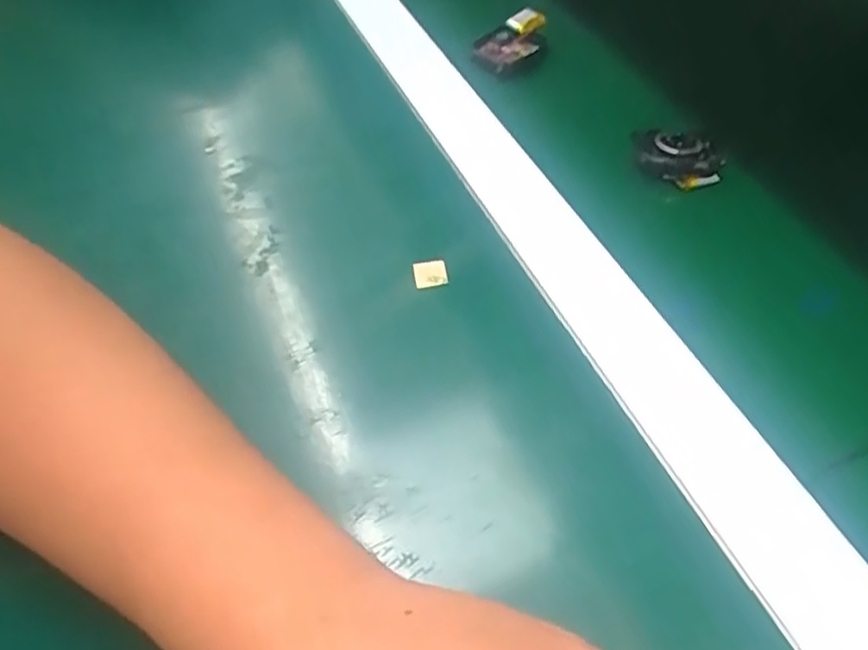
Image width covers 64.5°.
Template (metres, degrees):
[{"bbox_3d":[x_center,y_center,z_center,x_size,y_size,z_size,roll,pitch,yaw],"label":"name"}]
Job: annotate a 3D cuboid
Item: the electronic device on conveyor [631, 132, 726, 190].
[{"bbox_3d":[0.128,-0.091,0.368,0.051,0.016,0.025,26,58,23],"label":"electronic device on conveyor"}]

